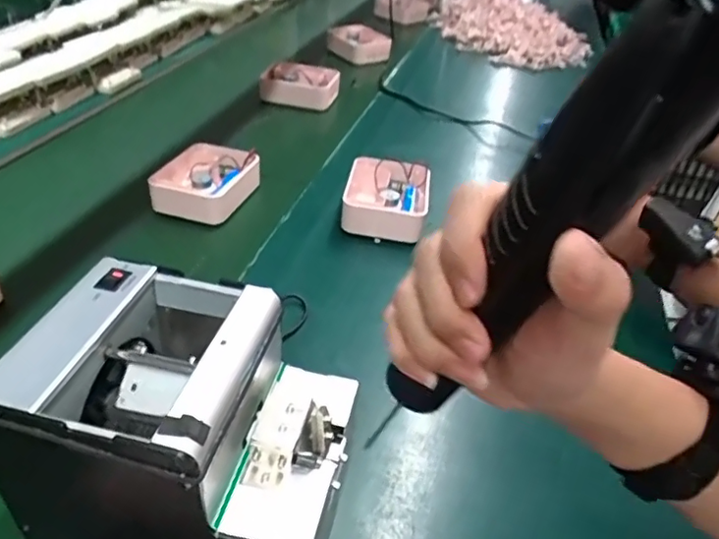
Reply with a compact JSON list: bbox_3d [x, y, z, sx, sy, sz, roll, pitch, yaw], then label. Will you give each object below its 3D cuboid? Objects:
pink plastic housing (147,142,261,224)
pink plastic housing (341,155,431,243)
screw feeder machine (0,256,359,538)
[{"bbox_3d":[-0.194,-0.111,0.715,0.109,0.040,0.139,10,38,7],"label":"pink plastic housing"},{"bbox_3d":[0.034,-0.086,0.691,0.101,0.053,0.112,6,38,2],"label":"pink plastic housing"},{"bbox_3d":[-0.098,0.099,0.349,0.182,0.140,0.132,10,38,7],"label":"screw feeder machine"}]

